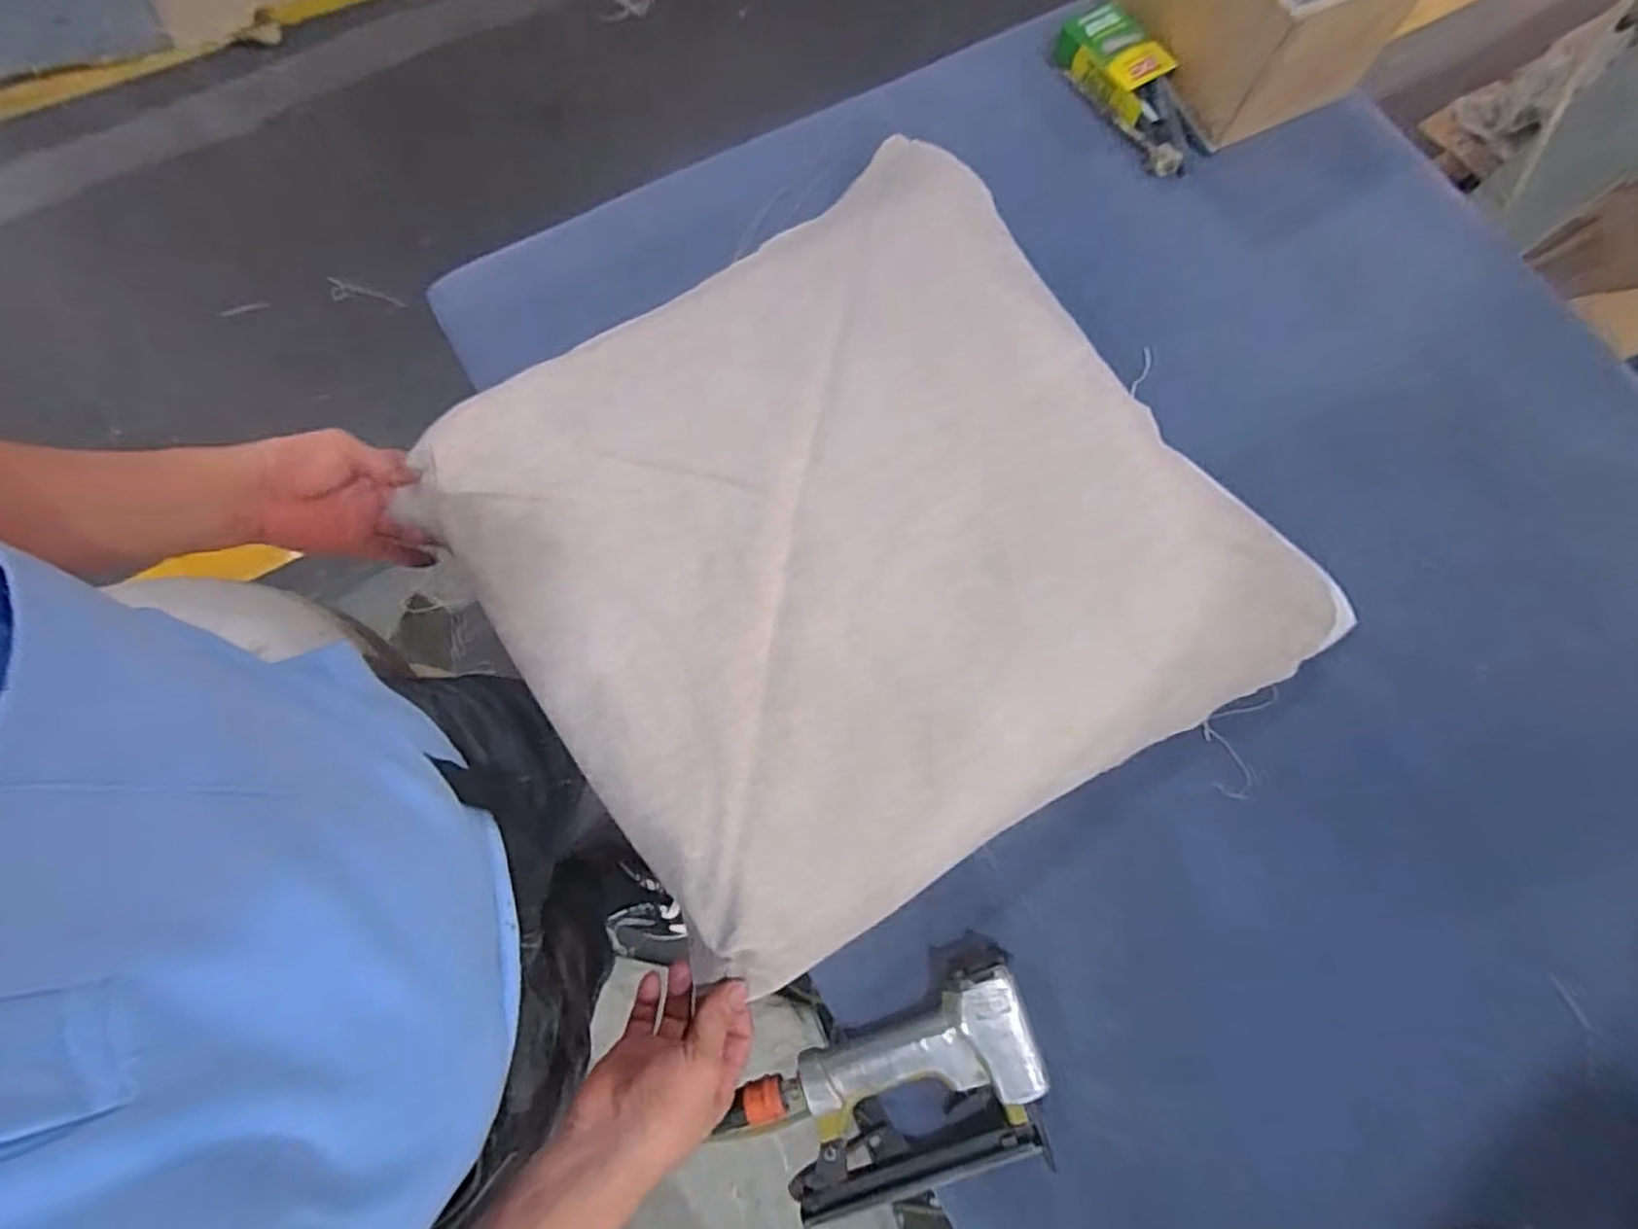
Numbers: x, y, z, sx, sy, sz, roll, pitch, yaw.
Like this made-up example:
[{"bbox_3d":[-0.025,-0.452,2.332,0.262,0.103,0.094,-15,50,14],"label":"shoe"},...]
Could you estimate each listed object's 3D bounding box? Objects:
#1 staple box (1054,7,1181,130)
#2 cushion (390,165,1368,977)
[{"bbox_3d":[0.312,-0.588,0.759,0.125,0.037,0.090,42,77,9],"label":"staple box"},{"bbox_3d":[0.028,-0.068,0.570,0.549,0.058,0.564,-36,79,-11],"label":"cushion"}]

